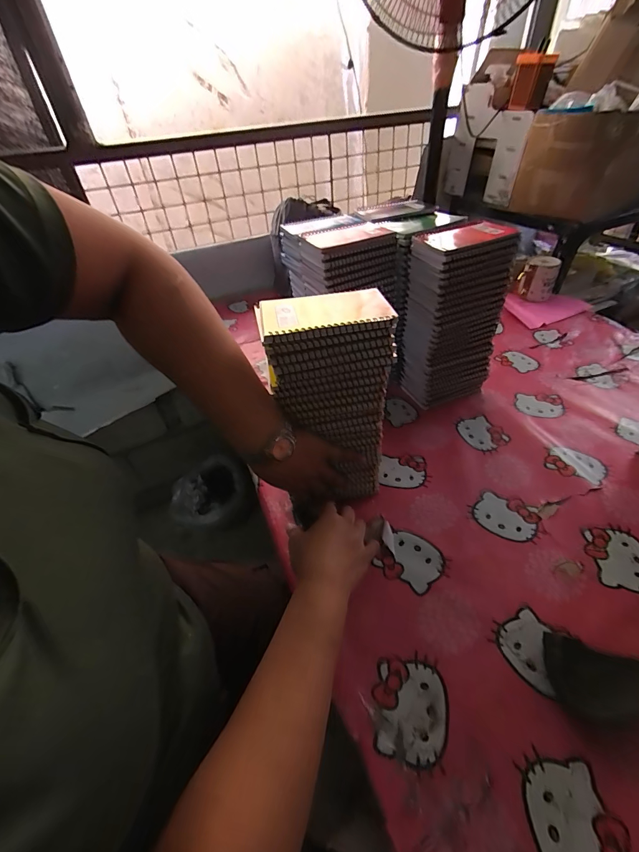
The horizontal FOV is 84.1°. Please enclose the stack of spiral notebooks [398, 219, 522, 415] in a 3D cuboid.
[{"bbox_3d":[0.224,-0.172,0.614,0.128,0.278,0.093,-16,43,-11],"label":"stack of spiral notebooks"}]

